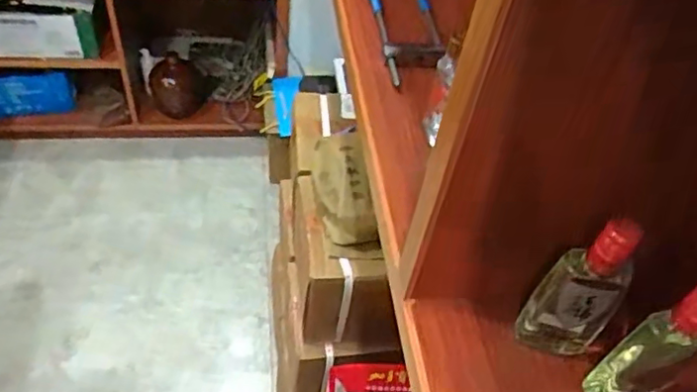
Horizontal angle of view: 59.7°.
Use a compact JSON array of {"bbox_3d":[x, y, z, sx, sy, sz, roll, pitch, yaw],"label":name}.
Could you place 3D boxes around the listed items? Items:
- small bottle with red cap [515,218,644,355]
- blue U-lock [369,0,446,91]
[{"bbox_3d":[0.185,0.077,0.491,0.064,0.154,0.026,17,48,7],"label":"small bottle with red cap"},{"bbox_3d":[0.074,-0.268,0.886,0.096,0.045,0.326,2,48,-7],"label":"blue U-lock"}]

